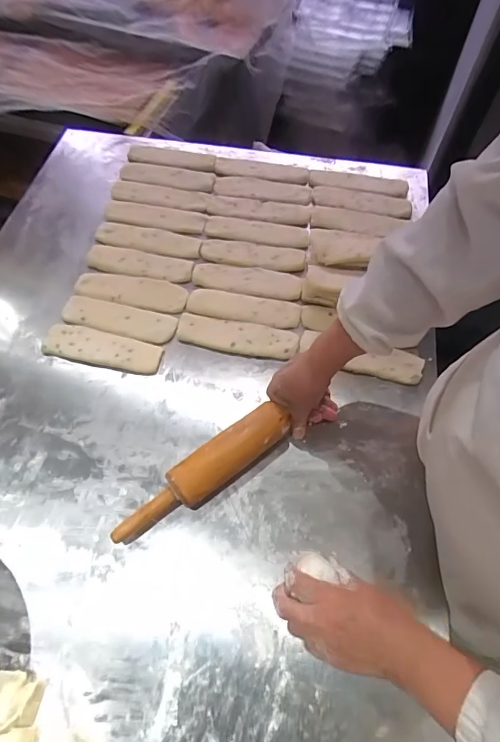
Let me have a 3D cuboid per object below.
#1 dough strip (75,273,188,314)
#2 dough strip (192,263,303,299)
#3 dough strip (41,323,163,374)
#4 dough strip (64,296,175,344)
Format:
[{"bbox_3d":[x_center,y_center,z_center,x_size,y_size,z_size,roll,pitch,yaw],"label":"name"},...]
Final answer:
[{"bbox_3d":[-0.201,-0.138,0.687,0.186,0.010,0.064,7,62,4],"label":"dough strip"},{"bbox_3d":[-0.005,-0.158,0.706,0.187,0.007,0.057,7,62,4],"label":"dough strip"},{"bbox_3d":[-0.234,-0.035,0.635,0.187,0.006,0.057,12,62,6],"label":"dough strip"},{"bbox_3d":[-0.214,-0.086,0.658,0.183,0.010,0.055,11,62,6],"label":"dough strip"}]

